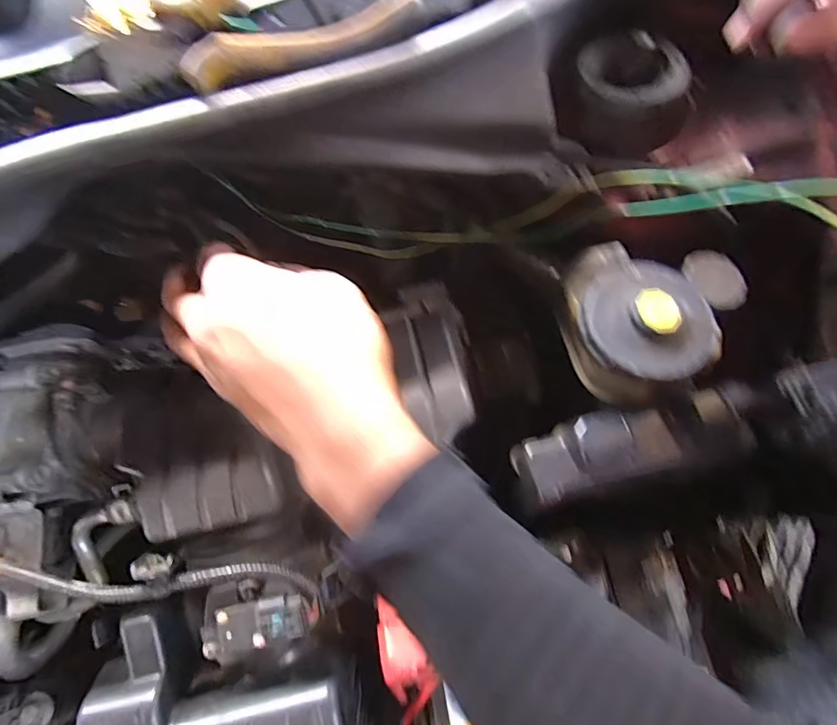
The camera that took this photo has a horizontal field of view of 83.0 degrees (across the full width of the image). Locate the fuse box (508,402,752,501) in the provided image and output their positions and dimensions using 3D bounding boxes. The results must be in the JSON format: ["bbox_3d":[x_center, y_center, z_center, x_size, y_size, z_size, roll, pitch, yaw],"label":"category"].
[{"bbox_3d":[0.136,0.055,0.298,0.146,0.039,0.047,-12,71,-4],"label":"fuse box"}]

